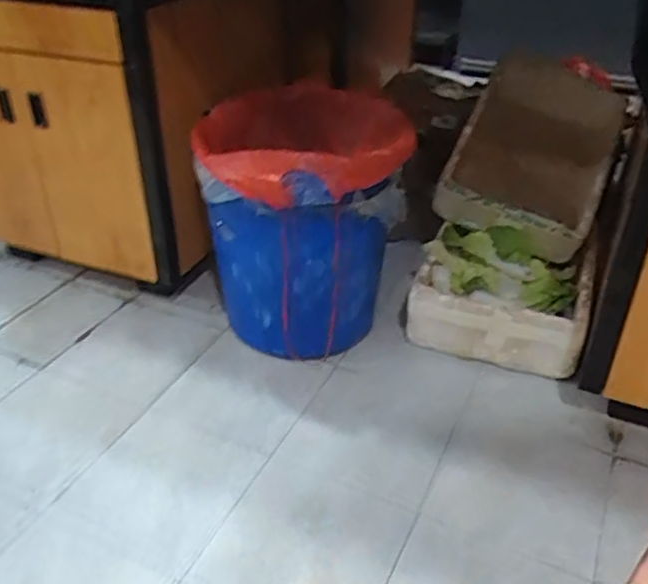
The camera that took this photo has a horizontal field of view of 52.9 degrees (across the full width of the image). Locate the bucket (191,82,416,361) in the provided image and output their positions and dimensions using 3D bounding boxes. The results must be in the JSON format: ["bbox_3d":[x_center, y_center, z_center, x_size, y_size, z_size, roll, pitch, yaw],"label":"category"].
[{"bbox_3d":[-0.048,-0.133,1.470,0.429,0.503,0.476,9,35,12],"label":"bucket"}]

